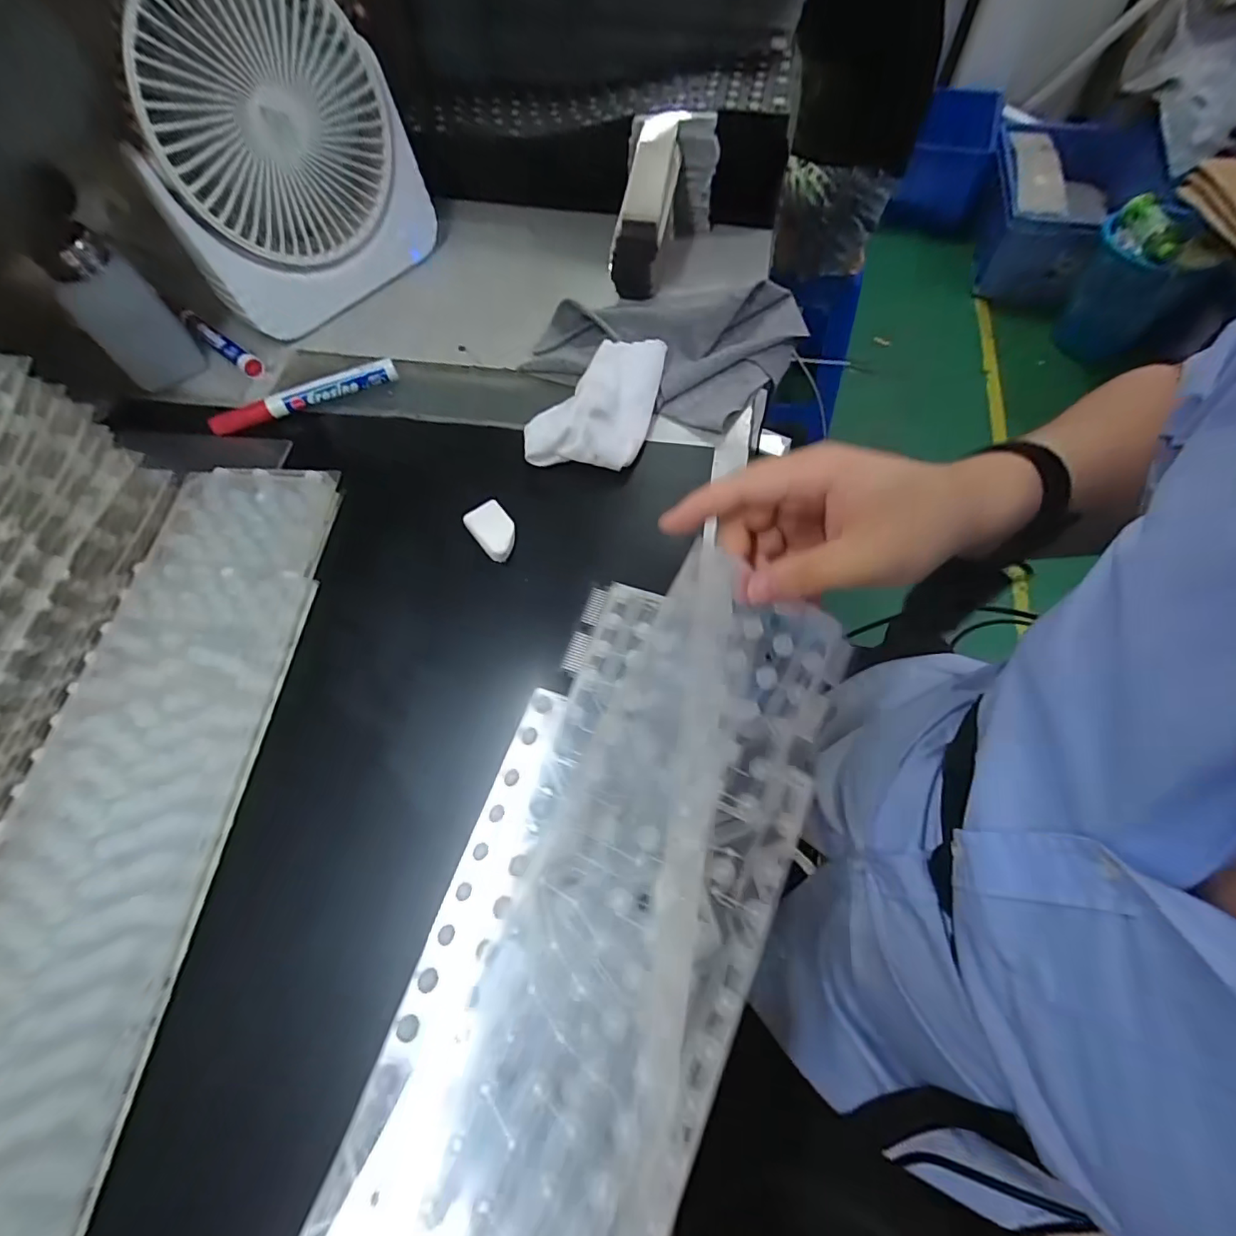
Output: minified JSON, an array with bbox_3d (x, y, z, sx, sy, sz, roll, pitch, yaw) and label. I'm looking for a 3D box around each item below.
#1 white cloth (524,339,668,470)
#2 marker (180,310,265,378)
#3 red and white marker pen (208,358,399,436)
[{"bbox_3d":[-0.013,-0.156,0.385,0.075,0.032,0.113,10,63,8],"label":"white cloth"},{"bbox_3d":[-0.333,-0.229,0.454,0.100,0.019,0.014,34,69,19],"label":"marker"},{"bbox_3d":[-0.239,-0.170,0.416,0.139,0.017,0.017,-20,63,-7],"label":"red and white marker pen"}]

